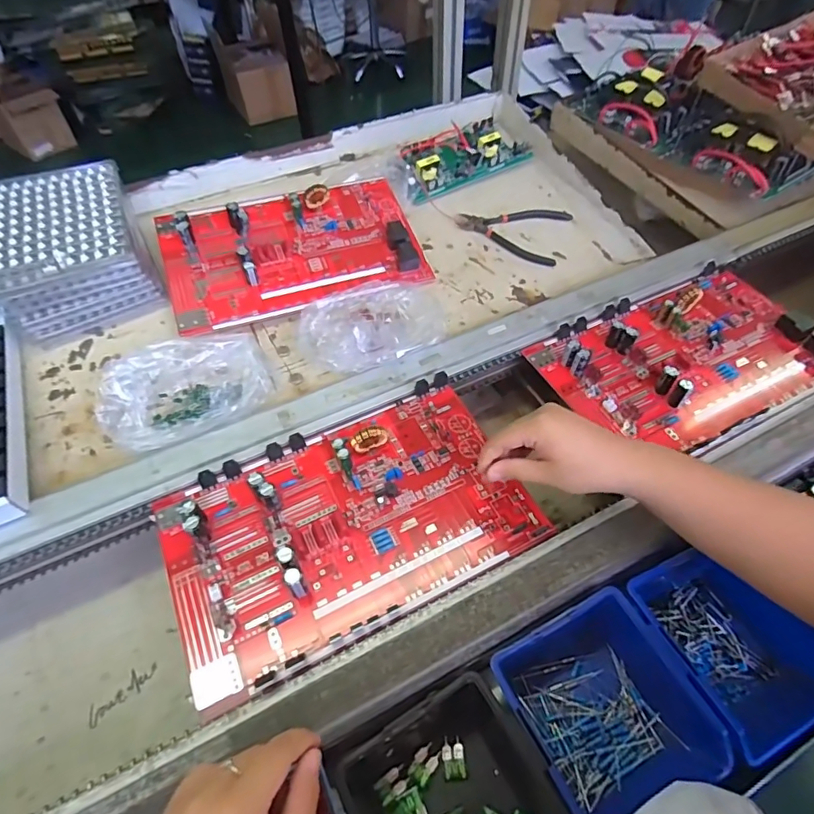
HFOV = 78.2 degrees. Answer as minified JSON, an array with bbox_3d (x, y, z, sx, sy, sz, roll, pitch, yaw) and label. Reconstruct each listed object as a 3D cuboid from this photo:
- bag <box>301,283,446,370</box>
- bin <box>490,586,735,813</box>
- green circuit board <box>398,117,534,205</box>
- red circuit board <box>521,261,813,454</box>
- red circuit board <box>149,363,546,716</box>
[{"bbox_3d":[-0.039,-0.096,0.574,0.162,0.063,0.127,-34,56,-22],"label":"bag"},{"bbox_3d":[0.142,0.223,0.370,0.119,0.064,0.128,-23,52,-14],"label":"bin"},{"bbox_3d":[0.086,-0.391,0.773,0.247,0.048,0.100,-33,55,-21],"label":"green circuit board"},{"bbox_3d":[0.316,-0.061,0.560,0.317,0.036,0.196,-24,53,-15],"label":"red circuit board"},{"bbox_3d":[-0.055,0.095,0.451,0.314,0.041,0.196,-24,52,-14],"label":"red circuit board"}]

